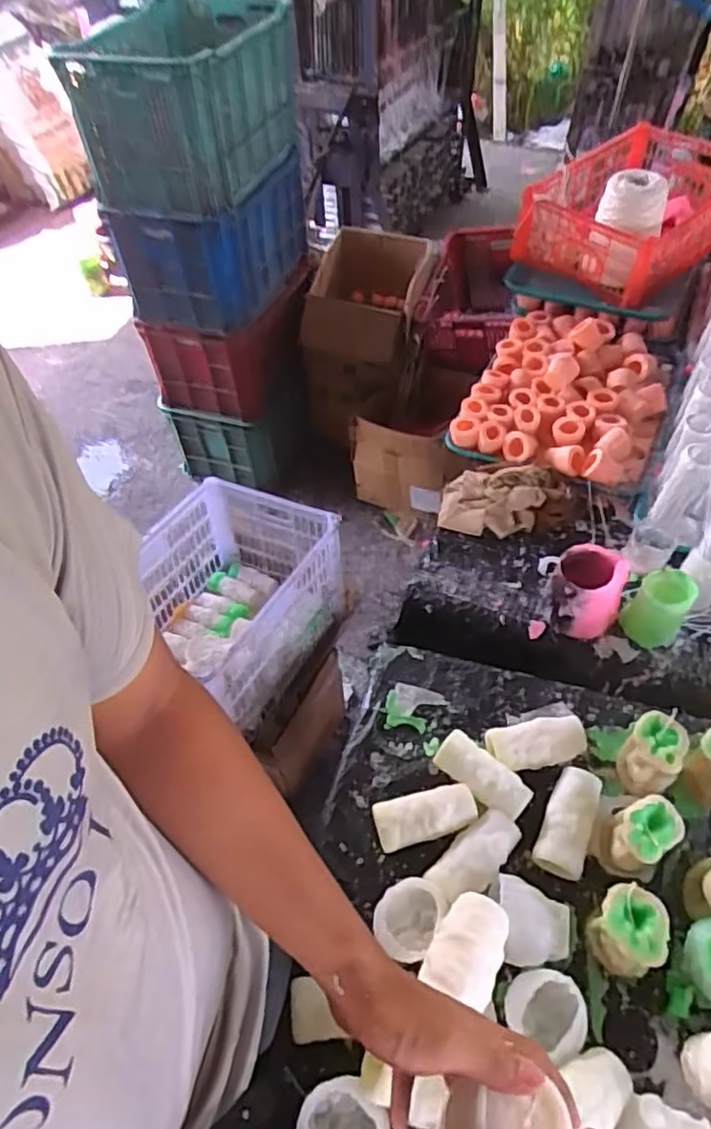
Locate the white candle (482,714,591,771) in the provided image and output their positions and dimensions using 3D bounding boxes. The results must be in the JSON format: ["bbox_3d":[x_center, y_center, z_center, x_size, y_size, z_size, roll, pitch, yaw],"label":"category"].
[{"bbox_3d":[0.220,0.217,0.782,0.118,0.048,0.054,-12,53,-7],"label":"white candle"}]

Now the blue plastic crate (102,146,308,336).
[{"bbox_3d":[-0.346,-0.803,1.592,0.330,0.256,0.437,14,54,13],"label":"blue plastic crate"}]

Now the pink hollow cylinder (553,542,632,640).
[{"bbox_3d":[0.311,0.034,0.870,0.081,0.117,0.085,-1,52,2],"label":"pink hollow cylinder"}]

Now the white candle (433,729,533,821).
[{"bbox_3d":[0.148,0.249,0.757,0.115,0.049,0.048,37,62,26],"label":"white candle"}]

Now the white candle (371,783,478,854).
[{"bbox_3d":[0.079,0.286,0.736,0.115,0.050,0.053,-16,53,-9],"label":"white candle"}]

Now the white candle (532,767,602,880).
[{"bbox_3d":[0.239,0.288,0.727,0.050,0.049,0.111,19,56,16],"label":"white candle"}]

